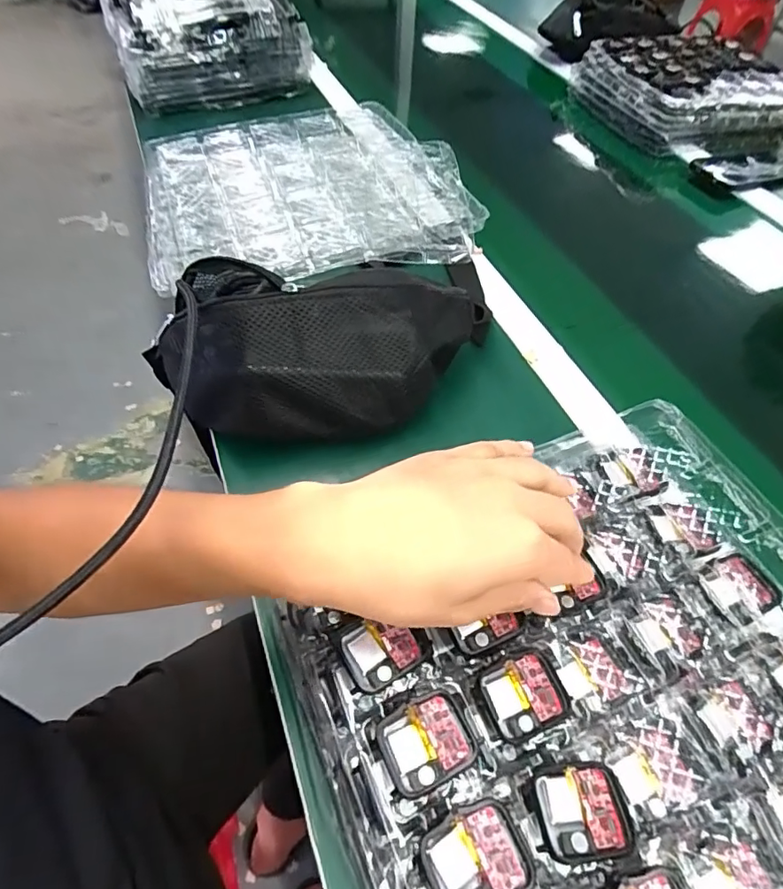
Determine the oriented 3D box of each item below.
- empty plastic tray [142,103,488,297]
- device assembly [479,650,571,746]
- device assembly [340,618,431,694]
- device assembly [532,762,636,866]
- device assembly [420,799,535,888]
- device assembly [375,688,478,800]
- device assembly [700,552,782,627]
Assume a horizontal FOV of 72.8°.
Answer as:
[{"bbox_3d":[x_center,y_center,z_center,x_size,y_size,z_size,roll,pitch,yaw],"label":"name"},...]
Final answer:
[{"bbox_3d":[-0.098,-0.297,0.621,0.368,0.049,0.337,-9,54,-9],"label":"empty plastic tray"},{"bbox_3d":[0.069,0.130,0.275,0.041,0.006,0.036,-16,56,-15],"label":"device assembly"},{"bbox_3d":[-0.003,0.108,0.283,0.042,0.006,0.034,-24,58,-19],"label":"device assembly"},{"bbox_3d":[0.088,0.170,0.246,0.042,0.012,0.036,-2,54,-5],"label":"device assembly"},{"bbox_3d":[0.037,0.179,0.228,0.042,0.005,0.037,-19,57,-17],"label":"device assembly"},{"bbox_3d":[0.017,0.144,0.257,0.042,0.010,0.036,-20,57,-17],"label":"device assembly"},{"bbox_3d":[0.208,0.088,0.322,0.039,0.010,0.037,-29,62,4],"label":"device assembly"}]

